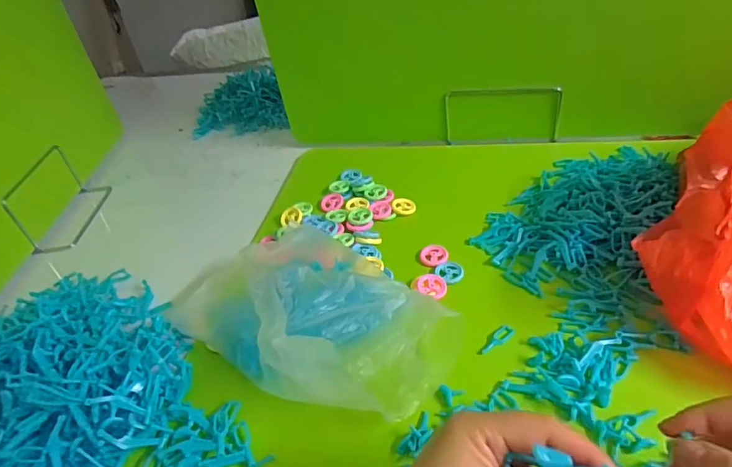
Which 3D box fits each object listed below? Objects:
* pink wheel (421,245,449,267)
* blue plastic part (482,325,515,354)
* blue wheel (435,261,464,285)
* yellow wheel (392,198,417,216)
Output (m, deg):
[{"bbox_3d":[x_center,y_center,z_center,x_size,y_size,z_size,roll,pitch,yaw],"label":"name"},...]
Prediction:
[{"bbox_3d":[0.073,0.022,0.515,0.029,0.004,0.029,-5,41,4],"label":"pink wheel"},{"bbox_3d":[0.116,0.094,0.425,0.037,0.004,0.012,-32,46,-25],"label":"blue plastic part"},{"bbox_3d":[0.087,0.038,0.493,0.028,0.004,0.032,-23,43,-16],"label":"blue wheel"},{"bbox_3d":[0.046,-0.032,0.579,0.027,0.004,0.025,32,62,11],"label":"yellow wheel"}]

